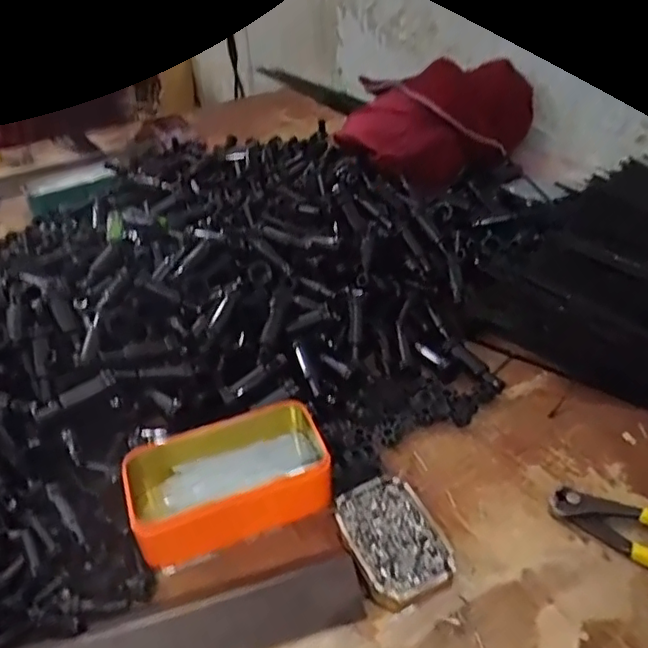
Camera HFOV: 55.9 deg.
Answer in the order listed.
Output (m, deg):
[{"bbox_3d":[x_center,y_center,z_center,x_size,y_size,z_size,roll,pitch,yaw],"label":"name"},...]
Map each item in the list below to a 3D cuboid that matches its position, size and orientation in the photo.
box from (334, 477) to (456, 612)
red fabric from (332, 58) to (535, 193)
[{"bbox_3d":[0.048,0.151,0.423,0.062,0.020,0.090,-15,39,-16],"label":"box"},{"bbox_3d":[0.137,-0.260,0.781,0.232,0.097,0.168,15,42,19],"label":"red fabric"}]

